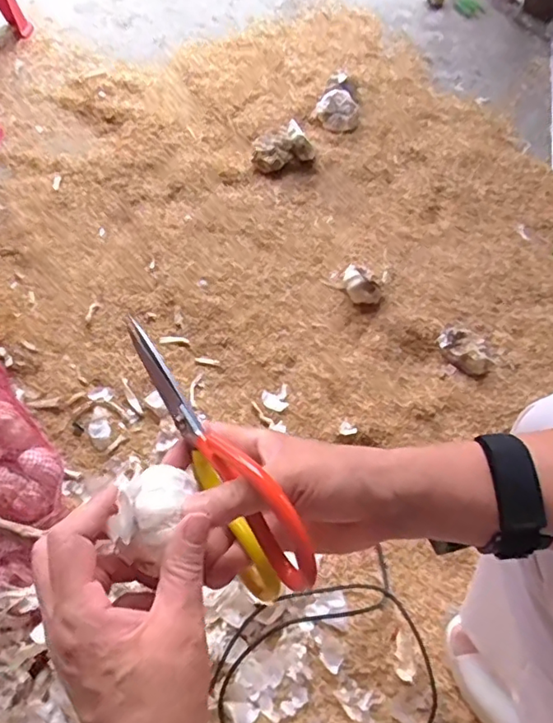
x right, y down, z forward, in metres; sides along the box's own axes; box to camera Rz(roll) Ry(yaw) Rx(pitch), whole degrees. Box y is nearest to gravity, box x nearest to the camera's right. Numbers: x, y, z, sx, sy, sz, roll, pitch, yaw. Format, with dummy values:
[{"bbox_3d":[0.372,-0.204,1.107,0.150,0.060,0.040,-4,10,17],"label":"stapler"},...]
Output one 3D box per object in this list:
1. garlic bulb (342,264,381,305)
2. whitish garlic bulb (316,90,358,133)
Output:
[{"bbox_3d":[0.132,-0.118,0.861,0.056,0.050,0.052,-6,62,-6],"label":"garlic bulb"},{"bbox_3d":[0.117,-0.475,1.048,0.067,0.050,0.073,-13,63,-10],"label":"whitish garlic bulb"}]

